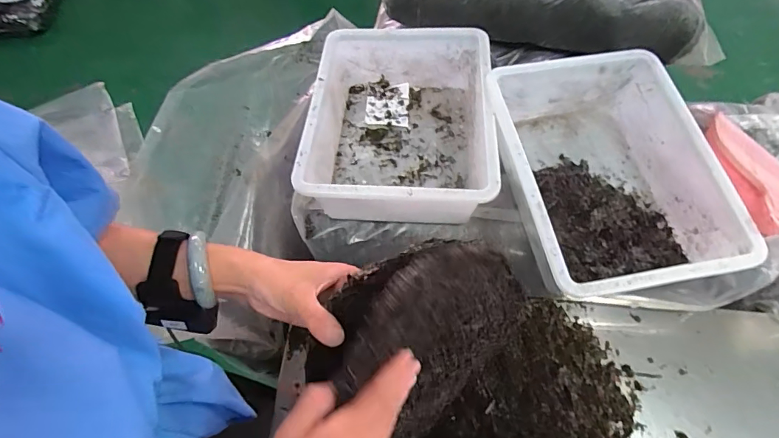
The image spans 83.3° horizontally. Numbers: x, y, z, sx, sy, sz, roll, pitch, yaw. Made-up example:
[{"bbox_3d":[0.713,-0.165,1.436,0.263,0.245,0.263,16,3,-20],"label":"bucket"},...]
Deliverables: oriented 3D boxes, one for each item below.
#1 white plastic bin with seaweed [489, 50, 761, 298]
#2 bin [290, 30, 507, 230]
[{"bbox_3d":[0.314,-0.064,0.654,0.286,0.132,0.366,-10,61,-6],"label":"white plastic bin with seaweed"},{"bbox_3d":[0.017,-0.152,0.713,0.275,0.126,0.366,4,60,2],"label":"bin"}]

